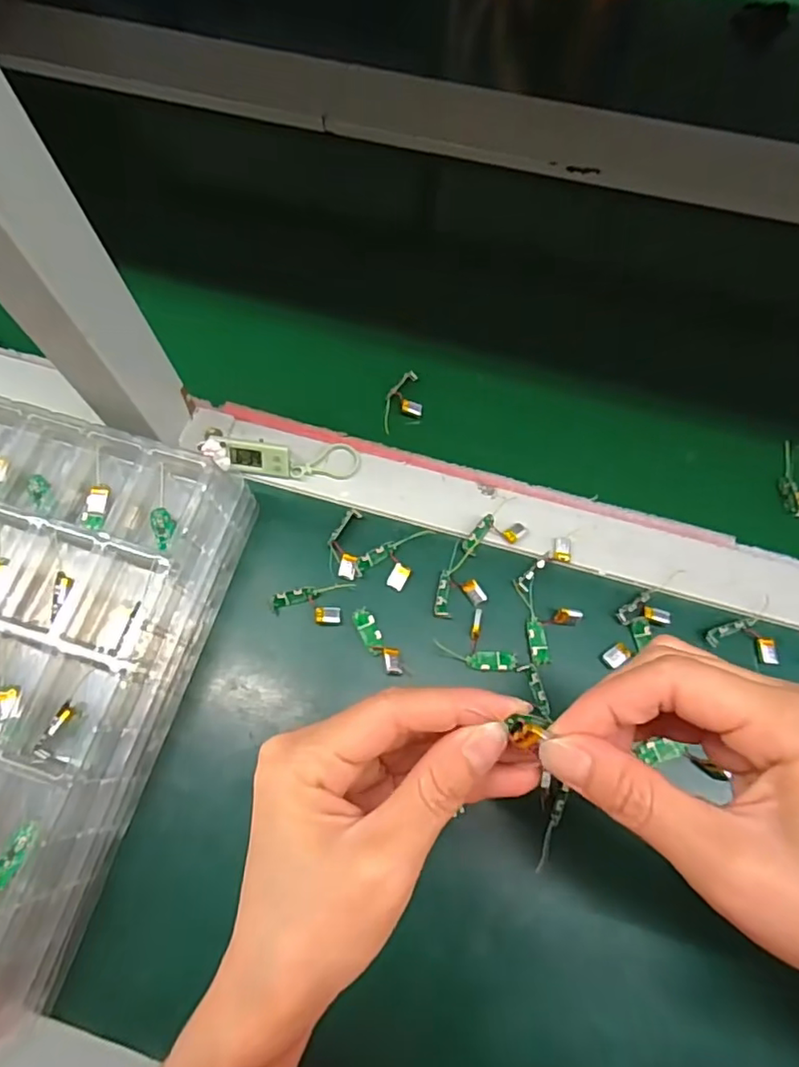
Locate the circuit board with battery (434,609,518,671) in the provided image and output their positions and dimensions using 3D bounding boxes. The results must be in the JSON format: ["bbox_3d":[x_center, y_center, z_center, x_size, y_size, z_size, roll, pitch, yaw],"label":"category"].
[{"bbox_3d":[0.046,0.069,0.344,0.031,0.008,0.039,-35,74,-11],"label":"circuit board with battery"}]

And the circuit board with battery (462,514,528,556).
[{"bbox_3d":[0.059,-0.001,0.371,0.043,0.005,0.022,-10,70,-16],"label":"circuit board with battery"}]

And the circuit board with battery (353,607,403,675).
[{"bbox_3d":[-0.013,0.063,0.346,0.013,0.009,0.045,-35,74,-11],"label":"circuit board with battery"}]

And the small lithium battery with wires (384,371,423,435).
[{"bbox_3d":[0.001,-0.095,0.426,0.028,0.014,0.038,-10,71,-3],"label":"small lithium battery with wires"}]

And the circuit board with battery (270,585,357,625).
[{"bbox_3d":[-0.053,0.042,0.356,0.048,0.005,0.024,0,71,0],"label":"circuit board with battery"}]

